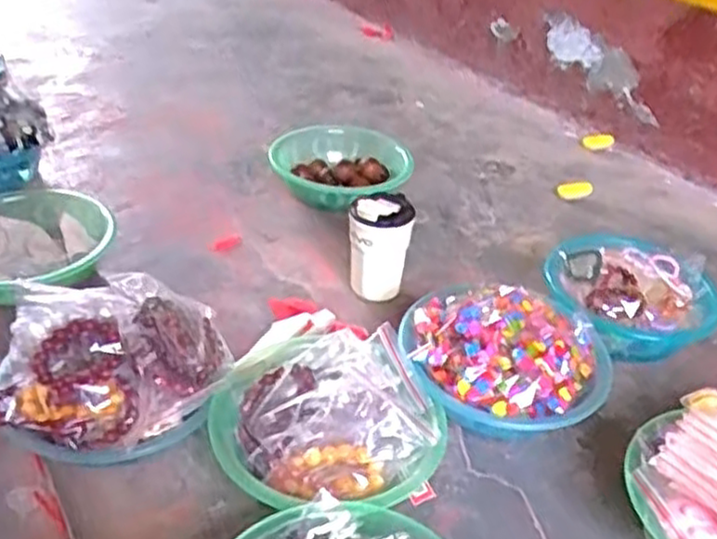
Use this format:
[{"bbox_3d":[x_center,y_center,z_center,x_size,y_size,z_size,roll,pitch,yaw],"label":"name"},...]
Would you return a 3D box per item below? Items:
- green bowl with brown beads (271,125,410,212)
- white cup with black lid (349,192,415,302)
[{"bbox_3d":[-0.022,-0.171,1.262,0.201,0.102,0.201,-25,45,-36],"label":"green bowl with brown beads"},{"bbox_3d":[0.030,-0.030,1.036,0.084,0.153,0.085,7,35,3],"label":"white cup with black lid"}]

